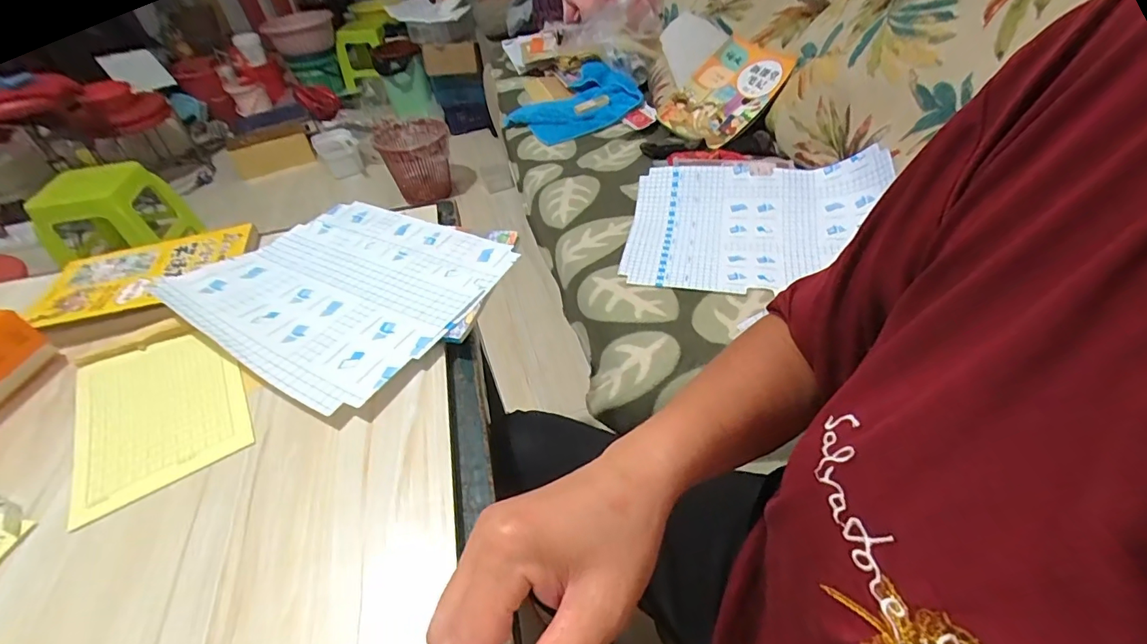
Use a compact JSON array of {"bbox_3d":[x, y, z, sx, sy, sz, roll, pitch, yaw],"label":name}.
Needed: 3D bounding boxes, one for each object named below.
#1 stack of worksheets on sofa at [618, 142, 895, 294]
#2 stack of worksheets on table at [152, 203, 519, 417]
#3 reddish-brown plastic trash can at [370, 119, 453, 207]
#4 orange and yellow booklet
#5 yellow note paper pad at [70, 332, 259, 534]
[{"bbox_3d":[0.285,-0.174,0.783,0.389,0.114,0.289,6,47,9],"label":"stack of worksheets on sofa"},{"bbox_3d":[-0.252,-0.049,0.526,0.306,0.026,0.266,17,49,22],"label":"stack of worksheets on table"},{"bbox_3d":[-0.566,-0.574,1.775,0.255,0.287,0.257,-14,45,-9],"label":"reddish-brown plastic trash can"},{"bbox_3d":[0.342,-0.510,1.066,0.272,0.044,0.196,-42,60,4],"label":"orange and yellow booklet"},{"bbox_3d":[-0.374,0.074,0.434,0.128,0.004,0.182,-30,49,-23],"label":"yellow note paper pad"}]

